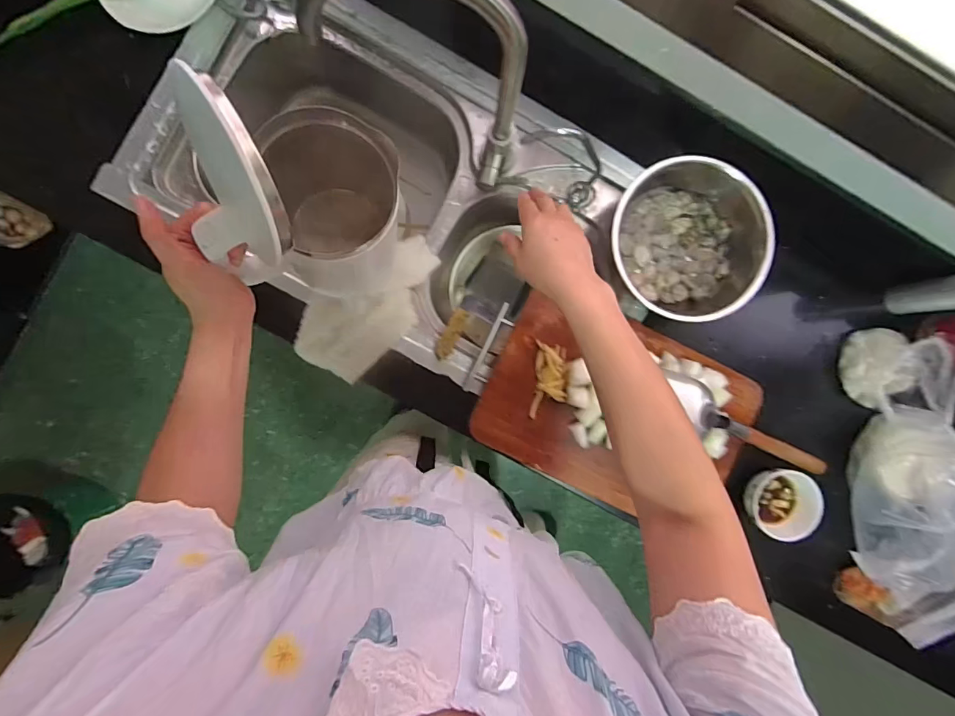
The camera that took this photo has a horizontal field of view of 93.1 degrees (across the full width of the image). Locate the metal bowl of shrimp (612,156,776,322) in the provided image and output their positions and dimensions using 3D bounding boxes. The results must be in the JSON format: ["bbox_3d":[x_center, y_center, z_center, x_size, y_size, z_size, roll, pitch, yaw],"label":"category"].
[{"bbox_3d":[0.307,-0.167,0.664,0.222,0.100,0.220,0,91,-7],"label":"metal bowl of shrimp"}]

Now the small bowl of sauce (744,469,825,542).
[{"bbox_3d":[0.458,0.217,0.690,0.092,0.067,0.100,0,91,-7],"label":"small bowl of sauce"}]

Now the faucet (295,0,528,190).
[{"bbox_3d":[-0.051,-0.316,0.541,0.240,0.304,0.079,17,89,-7],"label":"faucet"}]

